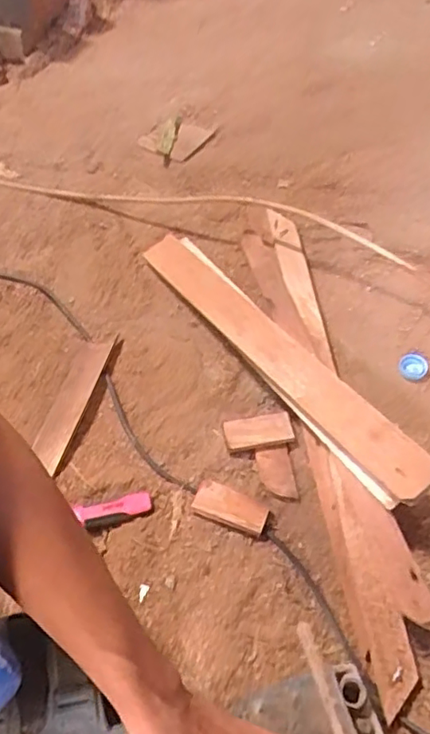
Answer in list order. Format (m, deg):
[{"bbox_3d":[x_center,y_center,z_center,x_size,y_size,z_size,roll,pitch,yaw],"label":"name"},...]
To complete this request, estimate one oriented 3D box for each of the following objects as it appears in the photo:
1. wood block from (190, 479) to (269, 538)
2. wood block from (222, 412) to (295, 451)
[{"bbox_3d":[0.016,0.149,0.631,0.078,0.014,0.038,20,56,17],"label":"wood block"},{"bbox_3d":[0.050,0.075,0.685,0.076,0.020,0.039,-11,53,-6],"label":"wood block"}]

